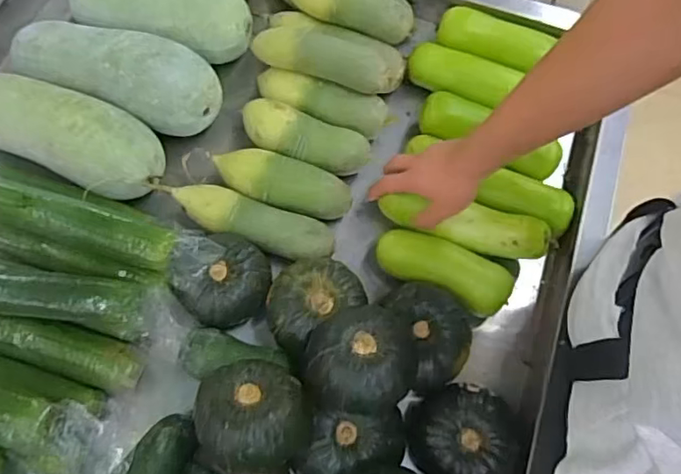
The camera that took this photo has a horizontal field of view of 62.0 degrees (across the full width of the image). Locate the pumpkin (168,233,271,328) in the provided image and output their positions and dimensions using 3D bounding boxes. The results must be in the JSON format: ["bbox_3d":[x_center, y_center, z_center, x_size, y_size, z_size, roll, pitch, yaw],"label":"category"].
[{"bbox_3d":[-0.131,0.043,0.626,0.101,0.059,0.091,-24,66,-8],"label":"pumpkin"}]

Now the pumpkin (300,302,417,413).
[{"bbox_3d":[0.018,0.122,0.551,0.102,0.082,0.095,-1,65,3],"label":"pumpkin"}]

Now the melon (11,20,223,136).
[{"bbox_3d":[-0.272,-0.203,0.701,0.234,0.086,0.095,16,67,11],"label":"melon"}]

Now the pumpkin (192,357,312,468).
[{"bbox_3d":[-0.085,0.164,0.532,0.104,0.070,0.094,2,65,5],"label":"pumpkin"}]

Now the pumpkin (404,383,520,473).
[{"bbox_3d":[0.129,0.212,0.599,0.108,0.071,0.105,-1,65,3],"label":"pumpkin"}]

